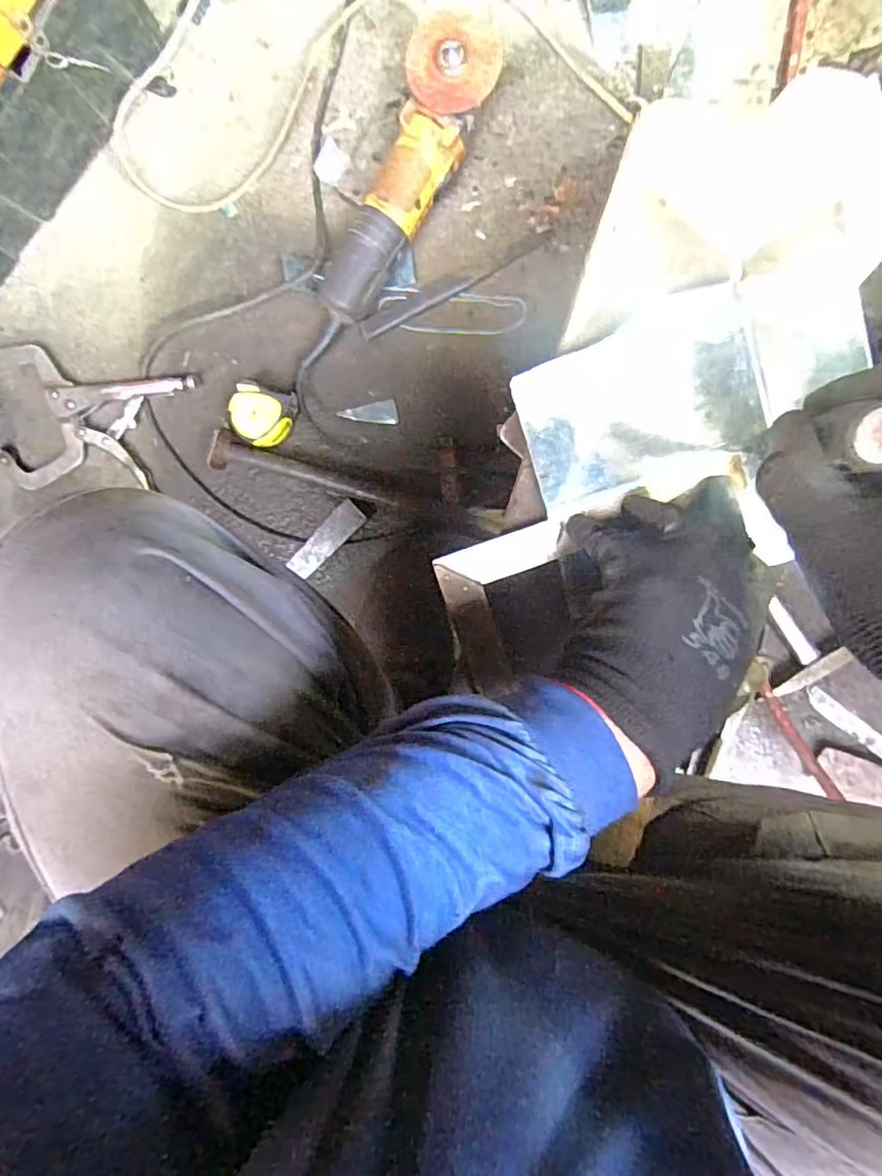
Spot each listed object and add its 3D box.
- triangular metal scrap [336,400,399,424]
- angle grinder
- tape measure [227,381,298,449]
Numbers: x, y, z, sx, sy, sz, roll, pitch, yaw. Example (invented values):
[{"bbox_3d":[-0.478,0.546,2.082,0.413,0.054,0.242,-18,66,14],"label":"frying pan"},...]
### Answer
[{"bbox_3d":[-0.084,-0.203,0.669,0.067,0.005,0.027,2,95,5],"label":"triangular metal scrap"},{"bbox_3d":[-0.056,-0.387,0.594,0.082,0.096,0.332,34,99,0],"label":"angle grinder"},{"bbox_3d":[-0.203,-0.196,0.657,0.066,0.035,0.070,27,97,2],"label":"tape measure"}]

